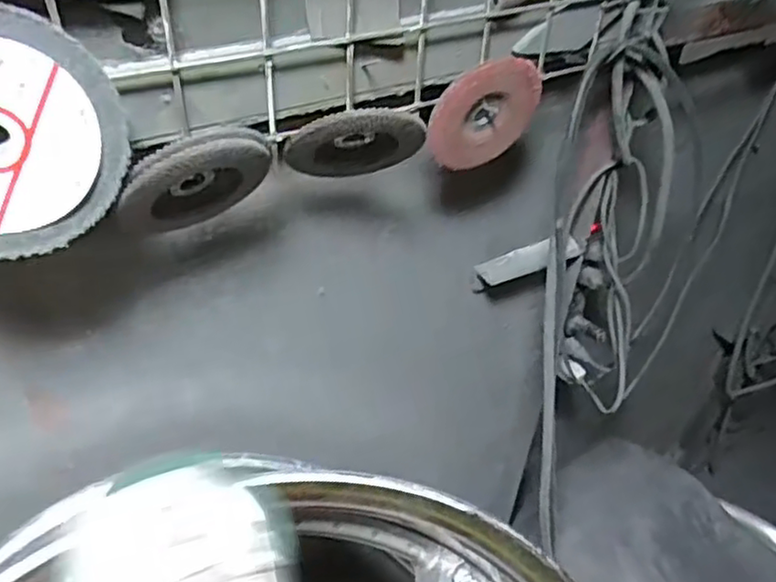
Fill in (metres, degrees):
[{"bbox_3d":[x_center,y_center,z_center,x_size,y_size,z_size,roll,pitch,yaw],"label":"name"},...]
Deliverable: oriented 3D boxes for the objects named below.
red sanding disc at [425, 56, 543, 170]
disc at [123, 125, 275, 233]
[{"bbox_3d":[0.069,-0.128,0.492,0.087,0.082,0.010,-12,46,-19],"label":"red sanding disc"},{"bbox_3d":[-0.114,-0.066,0.395,0.087,0.076,0.017,-34,76,12],"label":"disc"}]

